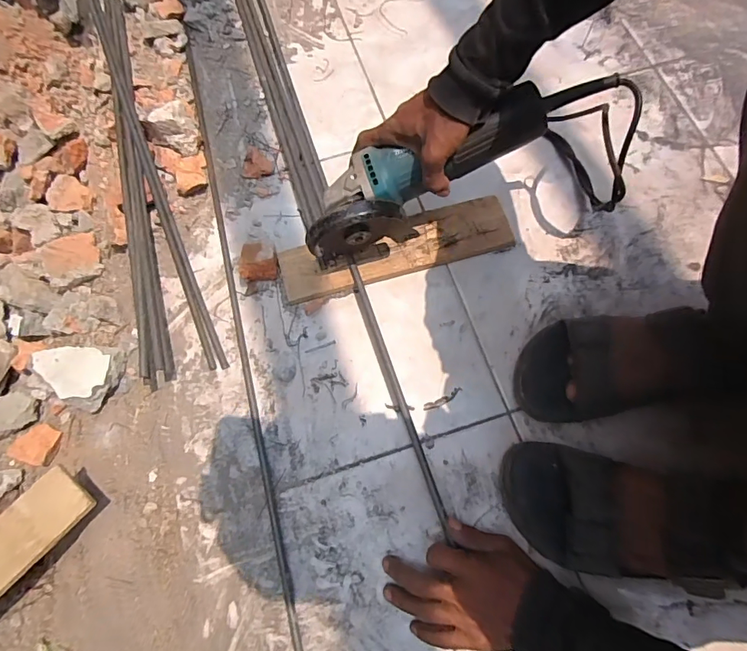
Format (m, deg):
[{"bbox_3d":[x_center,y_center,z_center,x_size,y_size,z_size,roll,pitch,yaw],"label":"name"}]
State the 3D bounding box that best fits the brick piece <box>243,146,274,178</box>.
[{"bbox_3d":[-0.154,-0.218,0.622,0.038,0.022,0.036,6,71,3],"label":"brick piece"}]

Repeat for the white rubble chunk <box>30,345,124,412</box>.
[{"bbox_3d":[-0.348,0.062,0.540,0.108,0.041,0.073,1,71,1],"label":"white rubble chunk"}]

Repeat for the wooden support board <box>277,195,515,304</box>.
[{"bbox_3d":[0.026,-0.098,0.574,0.287,0.021,0.075,-15,72,-4],"label":"wooden support board"}]

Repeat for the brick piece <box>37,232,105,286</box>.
[{"bbox_3d":[-0.388,-0.084,0.591,0.069,0.018,0.060,-24,87,-10],"label":"brick piece"}]

